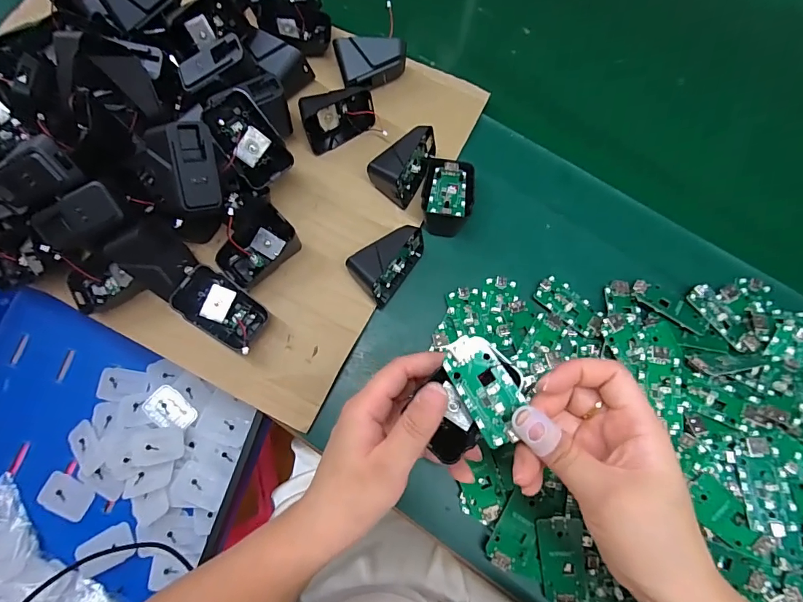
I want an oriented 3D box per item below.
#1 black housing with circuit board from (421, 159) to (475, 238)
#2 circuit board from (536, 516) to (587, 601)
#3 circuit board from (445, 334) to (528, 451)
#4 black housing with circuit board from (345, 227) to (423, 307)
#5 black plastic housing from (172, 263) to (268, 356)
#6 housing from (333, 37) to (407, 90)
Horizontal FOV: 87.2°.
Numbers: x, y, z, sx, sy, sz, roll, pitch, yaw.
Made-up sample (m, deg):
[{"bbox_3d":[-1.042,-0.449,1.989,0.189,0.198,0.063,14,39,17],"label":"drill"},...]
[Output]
[{"bbox_3d":[0.043,-0.097,0.382,0.045,0.032,0.071,8,76,1],"label":"black housing with circuit board"},{"bbox_3d":[0.120,0.194,0.314,0.032,0.004,0.062,-4,85,3],"label":"circuit board"},{"bbox_3d":[0.050,0.051,0.245,0.031,0.009,0.062,-30,77,-7],"label":"circuit board"},{"bbox_3d":[-0.013,-0.038,0.360,0.040,0.045,0.070,36,78,8],"label":"black housing with circuit board"},{"bbox_3d":[-0.149,0.007,0.350,0.070,0.020,0.044,37,77,-16],"label":"black plastic housing"},{"bbox_3d":[-0.027,-0.225,0.403,0.065,0.037,0.037,-8,76,-3],"label":"housing"}]

